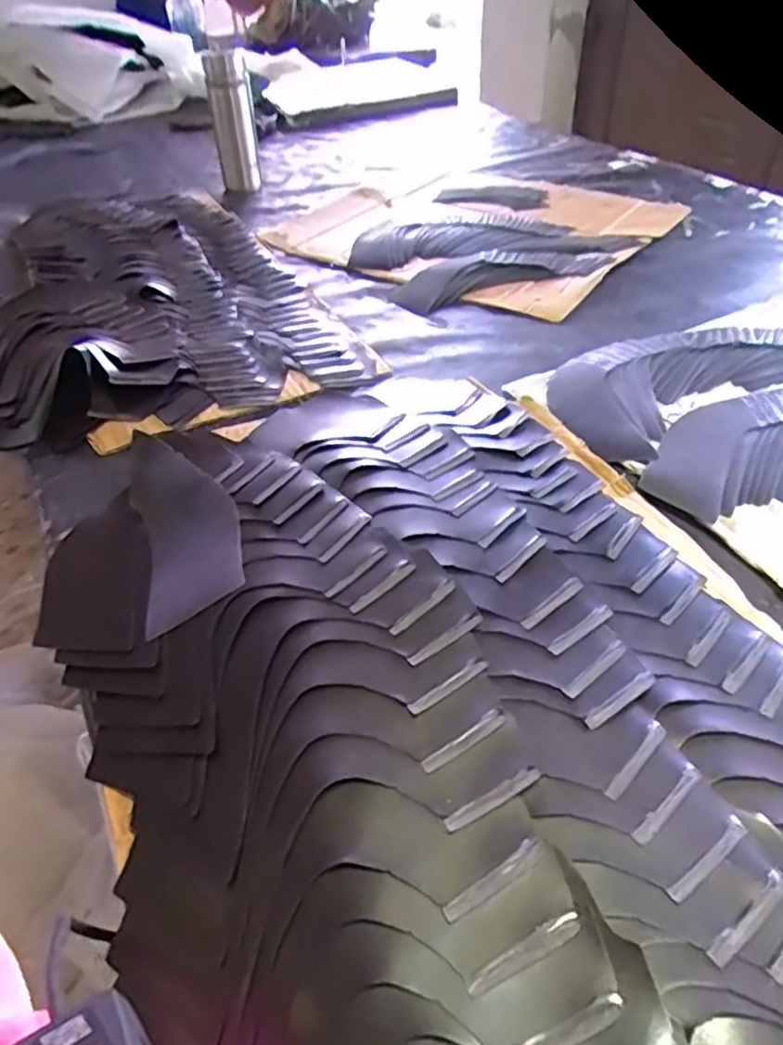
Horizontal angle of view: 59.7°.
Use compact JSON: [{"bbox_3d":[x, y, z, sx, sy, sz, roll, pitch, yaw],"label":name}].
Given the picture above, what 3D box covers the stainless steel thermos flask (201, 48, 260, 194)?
[{"bbox_3d":[-0.250,-0.628,1.074,0.061,0.186,0.055,-5,41,-5],"label":"stainless steel thermos flask"}]

